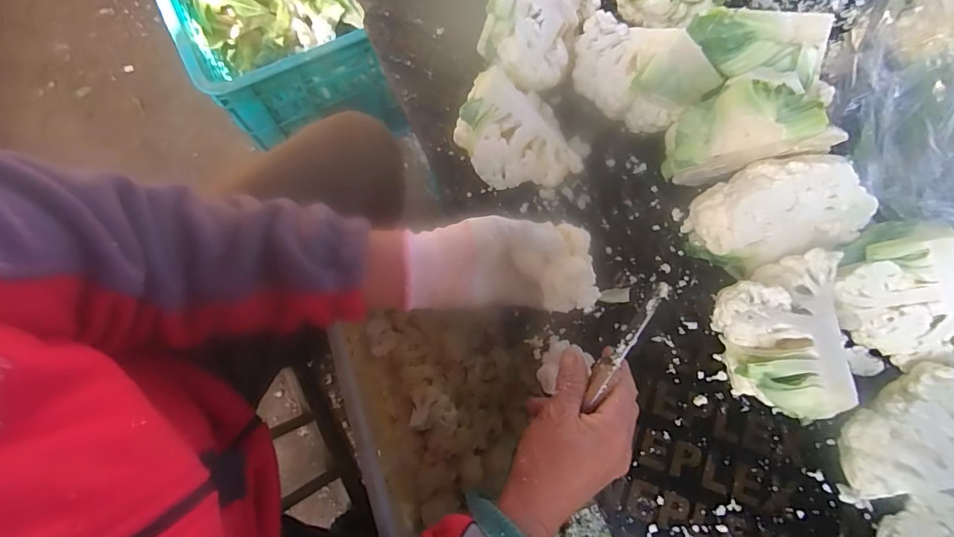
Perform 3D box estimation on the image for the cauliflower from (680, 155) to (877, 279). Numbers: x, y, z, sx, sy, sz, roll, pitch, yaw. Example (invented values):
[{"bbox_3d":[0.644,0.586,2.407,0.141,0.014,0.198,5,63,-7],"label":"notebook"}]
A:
[{"bbox_3d":[0.276,-0.046,0.415,0.143,0.103,0.091,-18,78,-6],"label":"cauliflower"}]

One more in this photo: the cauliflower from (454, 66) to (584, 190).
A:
[{"bbox_3d":[0.041,-0.131,0.438,0.121,0.097,0.086,-4,77,-3],"label":"cauliflower"}]

